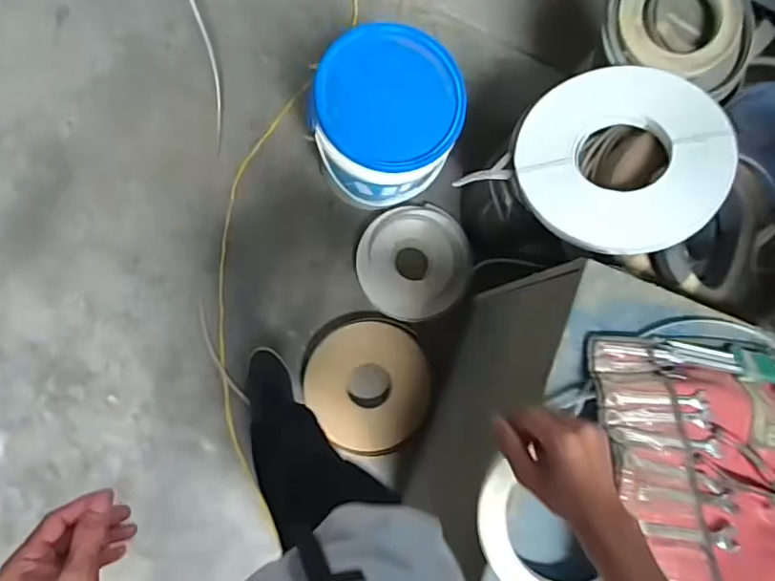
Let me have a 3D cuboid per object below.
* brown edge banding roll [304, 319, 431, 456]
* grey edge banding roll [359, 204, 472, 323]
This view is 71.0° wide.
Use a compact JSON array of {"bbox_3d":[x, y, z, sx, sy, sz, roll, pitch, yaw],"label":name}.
[{"bbox_3d":[-0.049,0.234,1.334,0.294,0.046,0.312,1,83,-8],"label":"brown edge banding roll"},{"bbox_3d":[0.069,-0.074,1.372,0.276,0.050,0.288,1,83,-8],"label":"grey edge banding roll"}]

